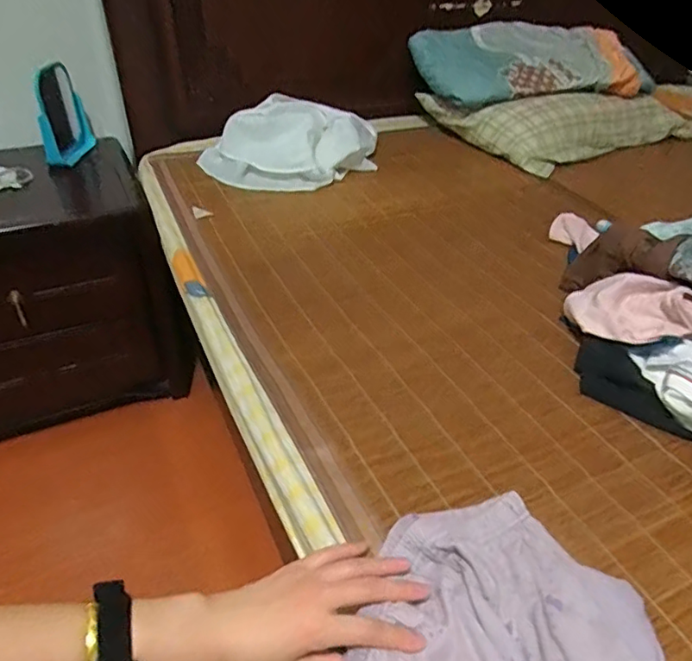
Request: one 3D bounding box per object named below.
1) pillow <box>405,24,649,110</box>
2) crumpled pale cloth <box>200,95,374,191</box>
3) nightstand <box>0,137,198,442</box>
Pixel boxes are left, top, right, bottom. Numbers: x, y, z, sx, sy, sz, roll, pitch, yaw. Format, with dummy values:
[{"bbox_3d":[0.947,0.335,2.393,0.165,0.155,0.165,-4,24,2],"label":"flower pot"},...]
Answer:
[{"bbox_3d":[0.441,-0.645,1.356,0.563,0.120,0.293,-8,63,-6],"label":"pillow"},{"bbox_3d":[-0.113,-0.387,1.141,0.359,0.113,0.215,0,38,-3],"label":"crumpled pale cloth"},{"bbox_3d":[-0.677,-0.072,1.170,0.560,0.484,0.366,-19,43,-25],"label":"nightstand"}]

